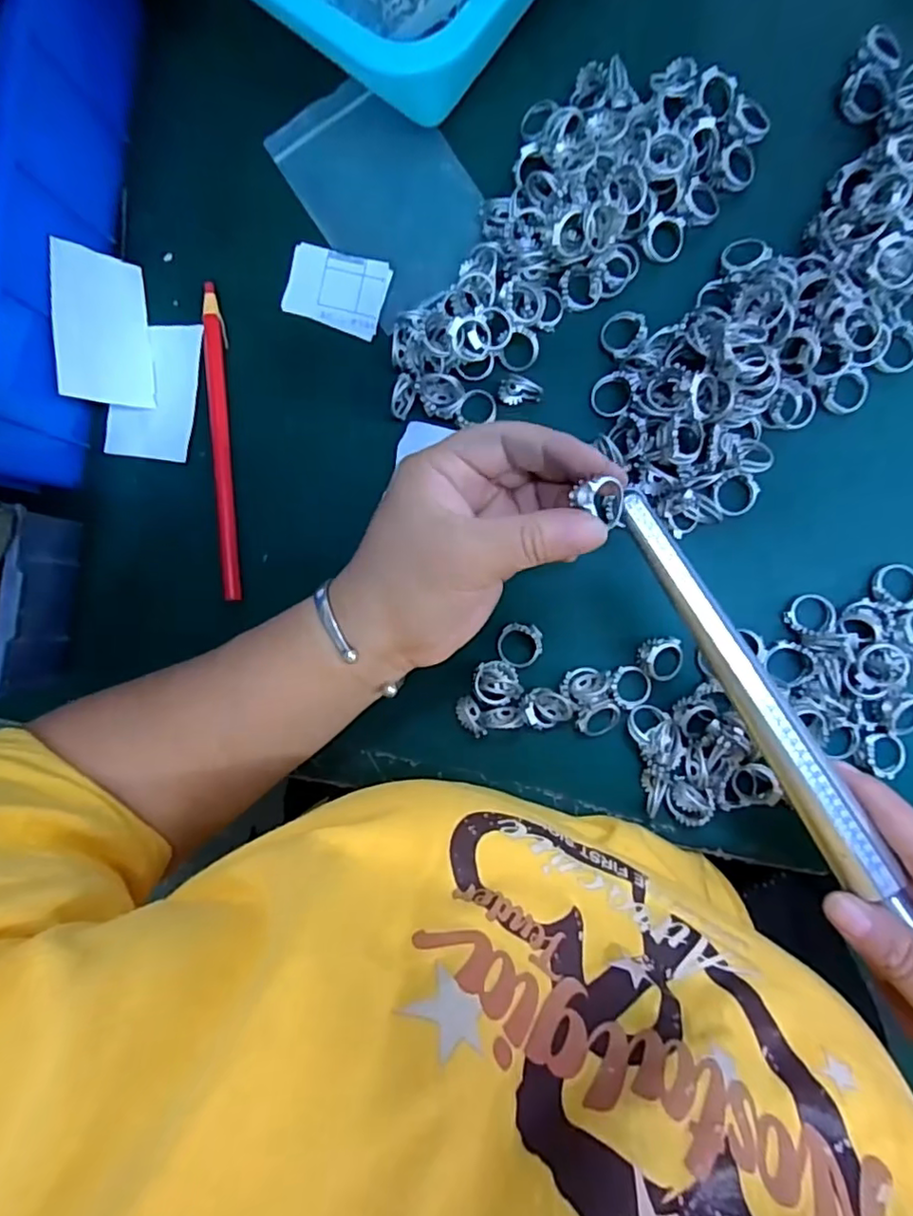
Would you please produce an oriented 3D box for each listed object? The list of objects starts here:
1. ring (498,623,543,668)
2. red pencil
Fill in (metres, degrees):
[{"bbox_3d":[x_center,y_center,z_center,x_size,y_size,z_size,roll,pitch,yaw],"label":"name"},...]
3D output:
[{"bbox_3d":[0.033,0.019,0.311,0.023,0.006,0.023,0,91,5],"label":"ring"},{"bbox_3d":[-0.126,-0.088,0.325,0.011,0.007,0.166,-5,90,5],"label":"red pencil"}]

